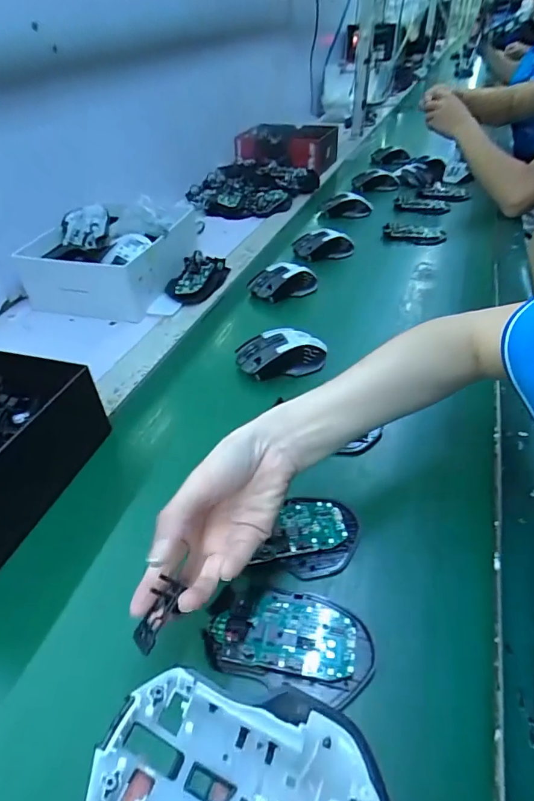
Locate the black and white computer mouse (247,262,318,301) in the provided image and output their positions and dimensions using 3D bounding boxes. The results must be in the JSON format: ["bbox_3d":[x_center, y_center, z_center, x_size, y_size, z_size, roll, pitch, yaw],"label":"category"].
[{"bbox_3d":[0.023,-0.186,0.703,0.105,0.033,0.061,-15,42,-14],"label":"black and white computer mouse"}]

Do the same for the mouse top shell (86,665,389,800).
[{"bbox_3d":[-0.008,0.152,0.171,0.110,0.039,0.070,4,42,8],"label":"mouse top shell"}]

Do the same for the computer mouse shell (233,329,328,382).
[{"bbox_3d":[0.019,-0.059,0.552,0.109,0.038,0.054,-9,42,-6],"label":"computer mouse shell"}]

